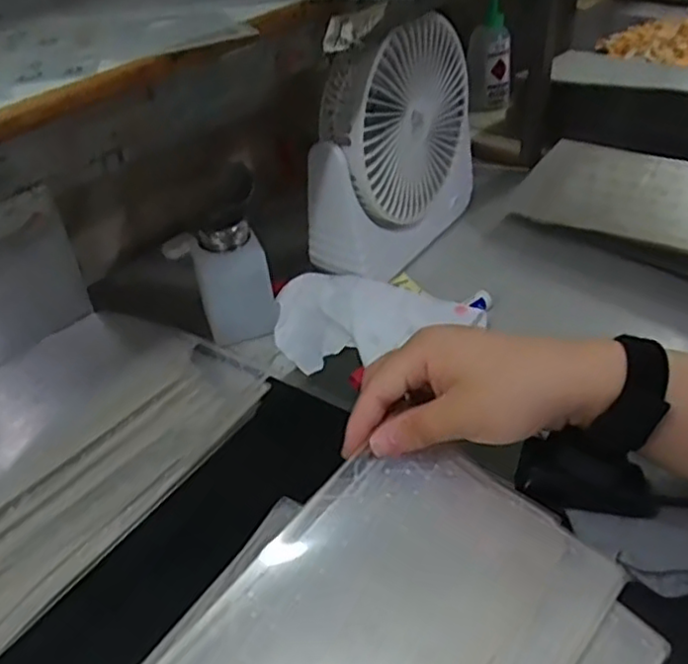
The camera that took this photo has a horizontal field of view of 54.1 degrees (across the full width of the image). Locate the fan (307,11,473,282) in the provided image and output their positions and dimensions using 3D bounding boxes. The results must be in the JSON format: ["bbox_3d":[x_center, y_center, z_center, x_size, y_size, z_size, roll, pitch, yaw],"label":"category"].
[{"bbox_3d":[0.045,-0.155,0.571,0.075,0.188,0.192,18,43,27],"label":"fan"}]

